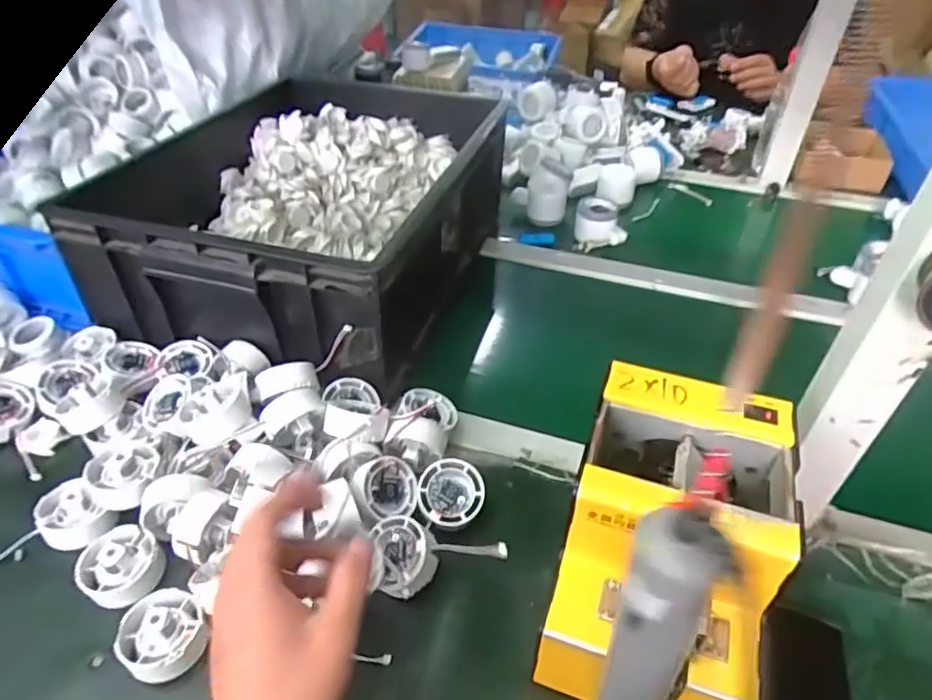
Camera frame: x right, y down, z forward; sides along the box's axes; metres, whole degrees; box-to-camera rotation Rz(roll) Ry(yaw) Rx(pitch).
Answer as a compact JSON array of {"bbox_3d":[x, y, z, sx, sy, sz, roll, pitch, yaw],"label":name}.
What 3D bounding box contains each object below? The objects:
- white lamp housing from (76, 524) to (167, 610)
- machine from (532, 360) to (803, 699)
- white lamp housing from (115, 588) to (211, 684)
[{"bbox_3d":[-0.257,0.164,0.451,0.056,0.036,0.055,1,41,-1],"label":"white lamp housing"},{"bbox_3d":[0.132,0.132,0.402,0.126,0.151,0.175,16,43,16],"label":"machine"},{"bbox_3d":[-0.209,0.198,0.418,0.053,0.042,0.051,1,40,-1],"label":"white lamp housing"}]

